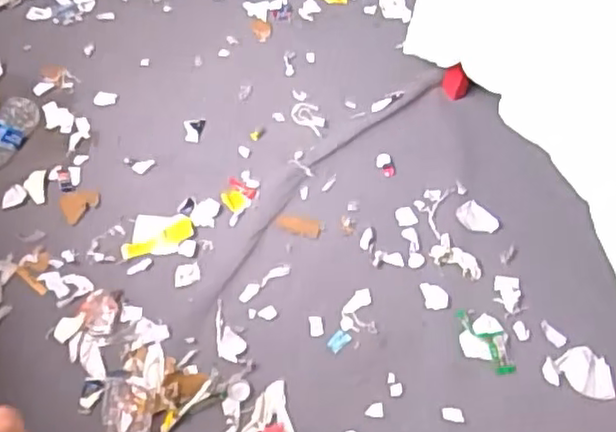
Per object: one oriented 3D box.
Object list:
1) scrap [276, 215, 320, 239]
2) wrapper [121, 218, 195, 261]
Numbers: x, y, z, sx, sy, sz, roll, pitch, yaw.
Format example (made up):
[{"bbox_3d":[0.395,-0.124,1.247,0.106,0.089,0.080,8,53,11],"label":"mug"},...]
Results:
[{"bbox_3d":[-0.022,0.023,1.435,0.097,0.008,0.043,12,59,-1],"label":"scrap"},{"bbox_3d":[-0.313,0.050,1.393,0.155,0.018,0.044,-22,62,-16],"label":"wrapper"}]

